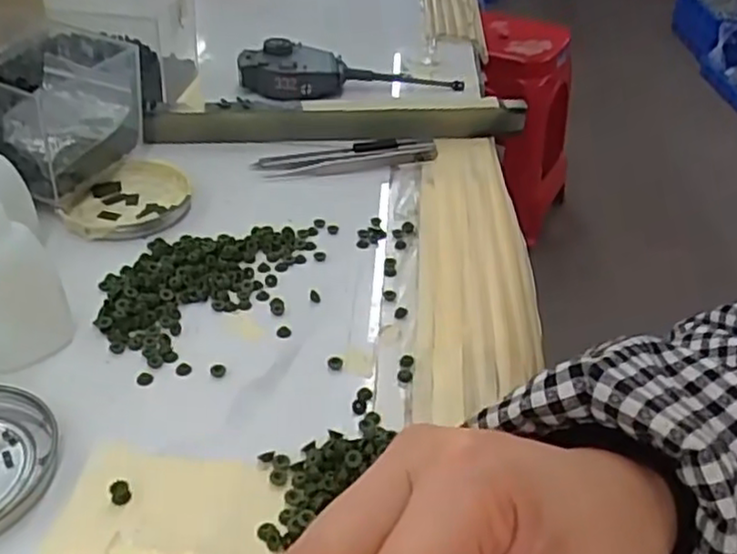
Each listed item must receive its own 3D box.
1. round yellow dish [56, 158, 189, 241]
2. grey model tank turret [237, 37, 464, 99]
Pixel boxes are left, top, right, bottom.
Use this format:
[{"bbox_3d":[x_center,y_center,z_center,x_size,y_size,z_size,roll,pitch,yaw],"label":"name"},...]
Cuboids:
[{"bbox_3d":[-0.149,-0.048,0.446,0.071,0.013,0.078,-1,37,-7],"label":"round yellow dish"},{"bbox_3d":[-0.017,-0.177,0.600,0.180,0.033,0.053,-9,39,-17],"label":"grey model tank turret"}]

